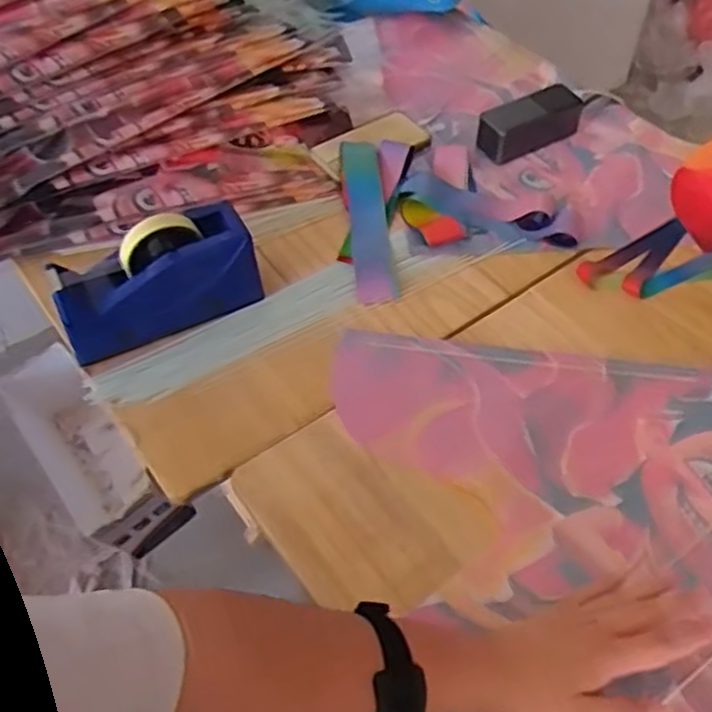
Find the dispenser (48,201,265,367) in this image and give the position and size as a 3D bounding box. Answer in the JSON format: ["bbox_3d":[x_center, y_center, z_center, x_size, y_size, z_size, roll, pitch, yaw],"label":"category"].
[{"bbox_3d":[-0.207,-0.080,0.769,0.204,0.114,0.061,-25,56,-17],"label":"dispenser"}]

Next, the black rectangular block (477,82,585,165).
[{"bbox_3d":[0.230,-0.306,0.983,0.135,0.054,0.060,-27,57,-18],"label":"black rectangular block"}]

